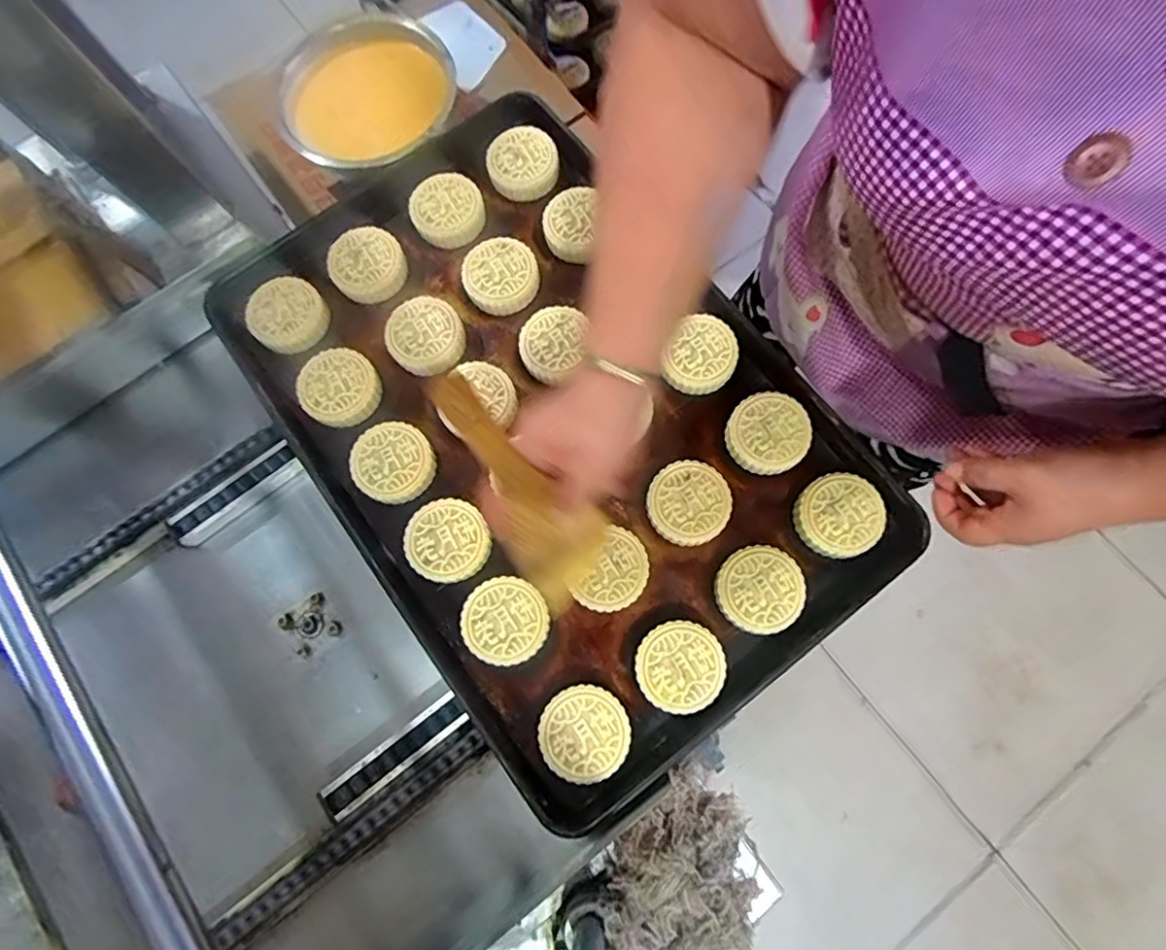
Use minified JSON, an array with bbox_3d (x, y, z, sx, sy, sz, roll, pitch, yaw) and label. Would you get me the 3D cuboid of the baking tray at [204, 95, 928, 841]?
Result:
[{"bbox_3d":[-0.037,-0.052,0.538,0.395,0.041,0.583,-37,79,-6],"label":"baking tray"}]

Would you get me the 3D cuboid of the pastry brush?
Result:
[{"bbox_3d":[-0.034,0.016,0.416,0.078,0.236,0.023,-39,48,-11],"label":"pastry brush"}]

